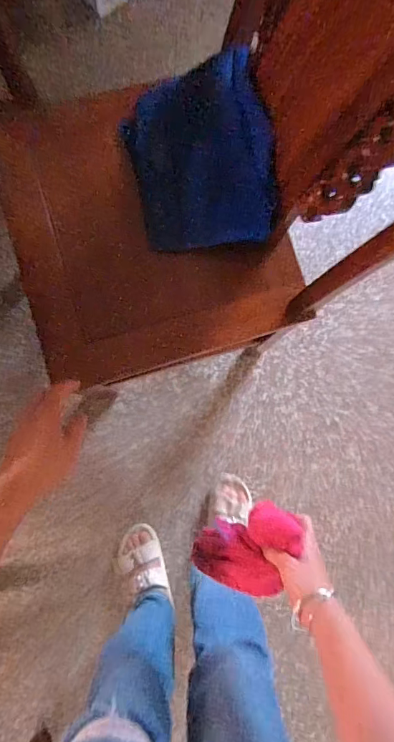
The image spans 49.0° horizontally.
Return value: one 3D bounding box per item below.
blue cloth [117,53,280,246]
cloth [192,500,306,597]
[{"bbox_3d":[0.006,-0.303,0.631,0.216,0.027,0.236,-5,107,29],"label":"blue cloth"},{"bbox_3d":[0.065,0.235,0.577,0.090,0.123,0.138,37,84,3],"label":"cloth"}]

